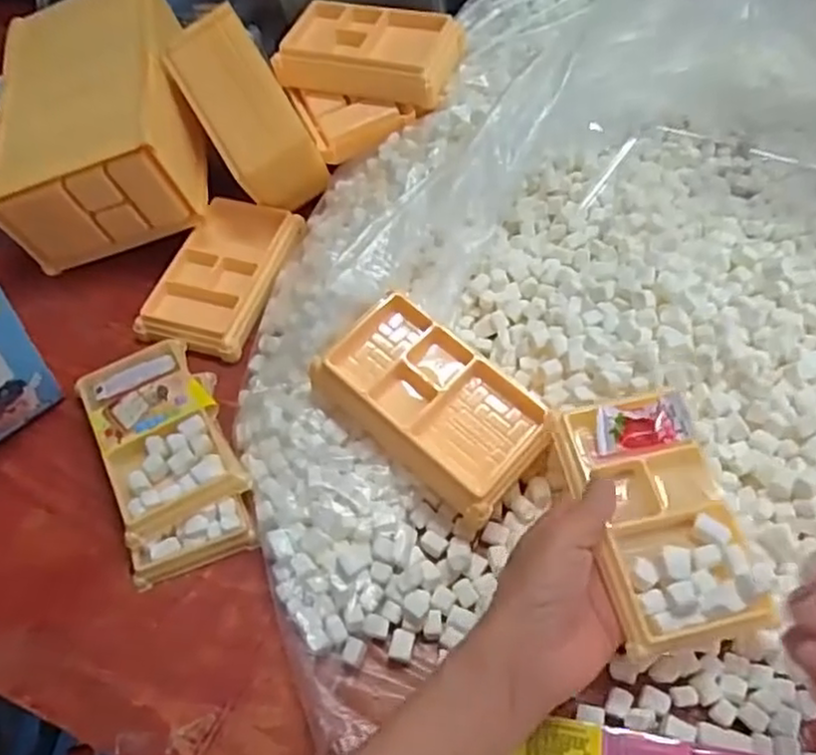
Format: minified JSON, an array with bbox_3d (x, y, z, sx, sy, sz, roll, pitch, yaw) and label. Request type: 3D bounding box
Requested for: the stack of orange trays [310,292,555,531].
[{"bbox_3d":[0.016,0.016,0.428,0.139,0.042,0.082,37,66,21],"label":"stack of orange trays"}]

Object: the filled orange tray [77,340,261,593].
[{"bbox_3d":[-0.156,0.044,0.449,0.080,0.027,0.162,-23,61,-12],"label":"filled orange tray"}]

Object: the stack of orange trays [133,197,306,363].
[{"bbox_3d":[-0.140,-0.079,0.535,0.079,0.026,0.140,15,59,13],"label":"stack of orange trays"}]

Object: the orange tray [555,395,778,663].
[{"bbox_3d":[0.132,0.072,0.375,0.074,0.026,0.137,-13,59,-6],"label":"orange tray"}]

